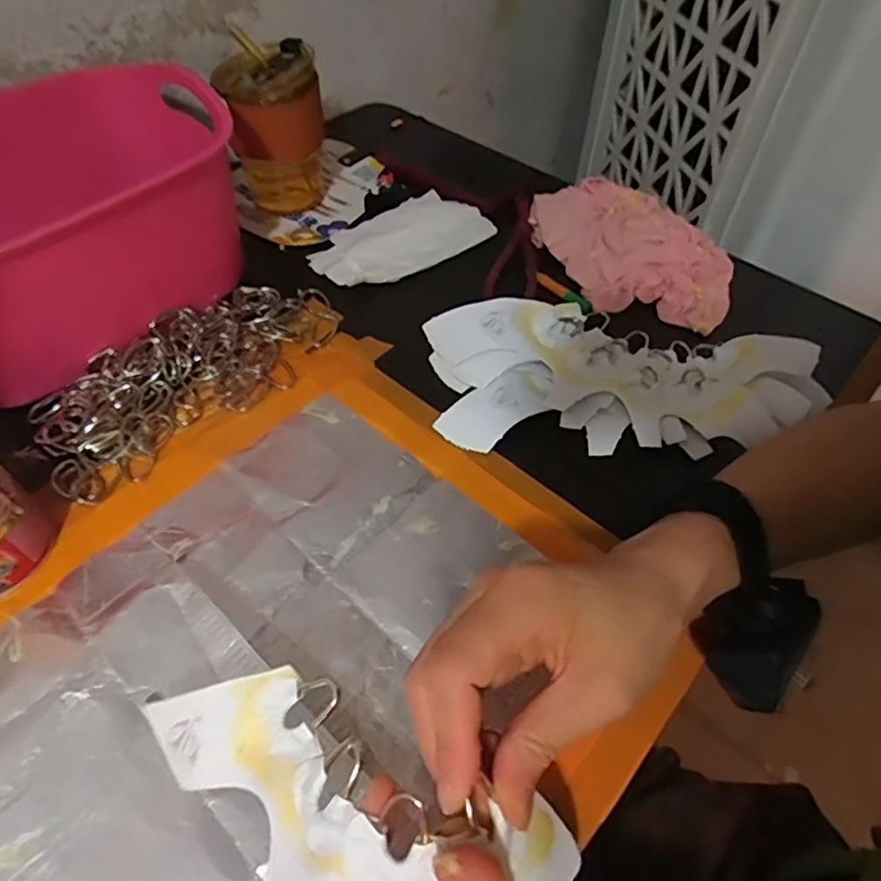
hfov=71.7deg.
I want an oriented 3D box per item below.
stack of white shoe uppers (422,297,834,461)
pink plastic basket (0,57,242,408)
[{"bbox_3d":[0.117,-0.052,0.413,0.244,0.045,0.122,3,53,1],"label":"stack of white shoe uppers"},{"bbox_3d":[-0.272,-0.160,0.437,0.171,0.117,0.240,36,60,23],"label":"pink plastic basket"}]

